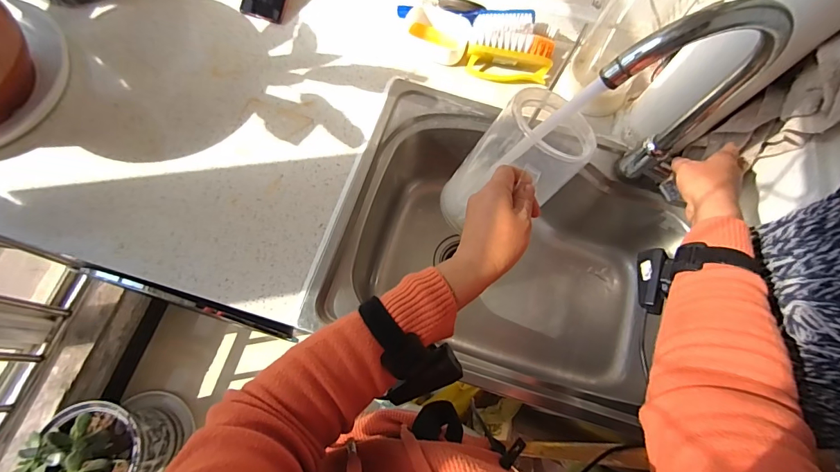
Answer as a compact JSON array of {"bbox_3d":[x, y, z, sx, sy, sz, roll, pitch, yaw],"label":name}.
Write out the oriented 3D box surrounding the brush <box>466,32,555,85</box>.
[{"bbox_3d":[0.146,-0.289,0.647,0.133,0.054,0.049,5,71,-1],"label":"brush"}]

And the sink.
[{"bbox_3d":[0.127,0.030,0.677,0.484,0.216,0.405,17,71,2],"label":"sink"}]

